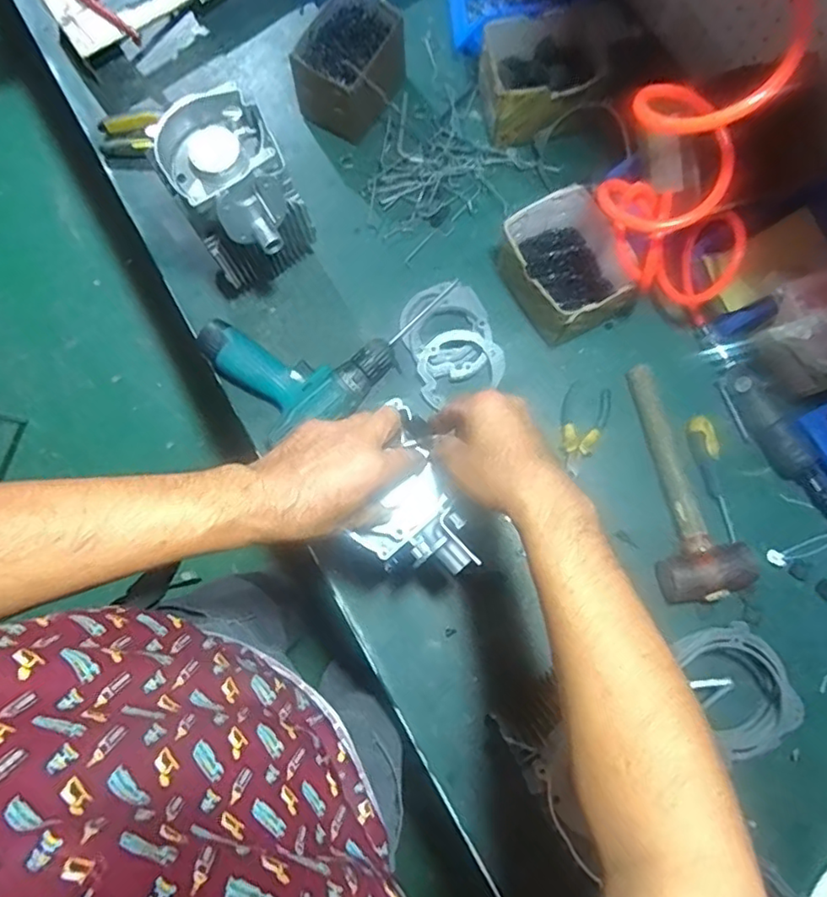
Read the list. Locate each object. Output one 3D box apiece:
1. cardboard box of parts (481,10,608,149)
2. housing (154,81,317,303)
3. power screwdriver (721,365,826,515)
[{"bbox_3d":[0.161,-0.482,0.780,0.135,0.087,0.121,-12,79,-1],"label":"cardboard box of parts"},{"bbox_3d":[-0.198,-0.271,0.696,0.130,0.196,0.158,-26,80,-4],"label":"housing"},{"bbox_3d":[0.462,0.039,0.701,0.049,0.035,0.310,-29,80,-4],"label":"power screwdriver"}]

